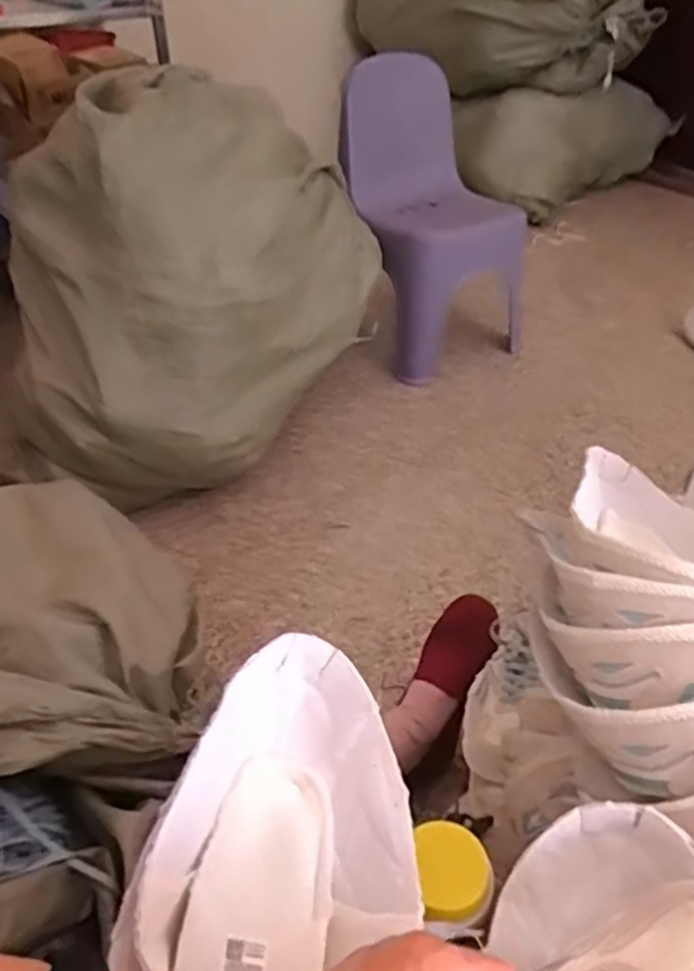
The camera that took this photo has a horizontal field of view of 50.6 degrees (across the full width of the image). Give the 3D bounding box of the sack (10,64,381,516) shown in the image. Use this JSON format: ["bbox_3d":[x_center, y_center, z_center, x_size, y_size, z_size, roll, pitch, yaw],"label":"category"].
[{"bbox_3d":[-0.279,-0.370,1.292,0.433,0.559,0.635,25,46,26],"label":"sack"}]

